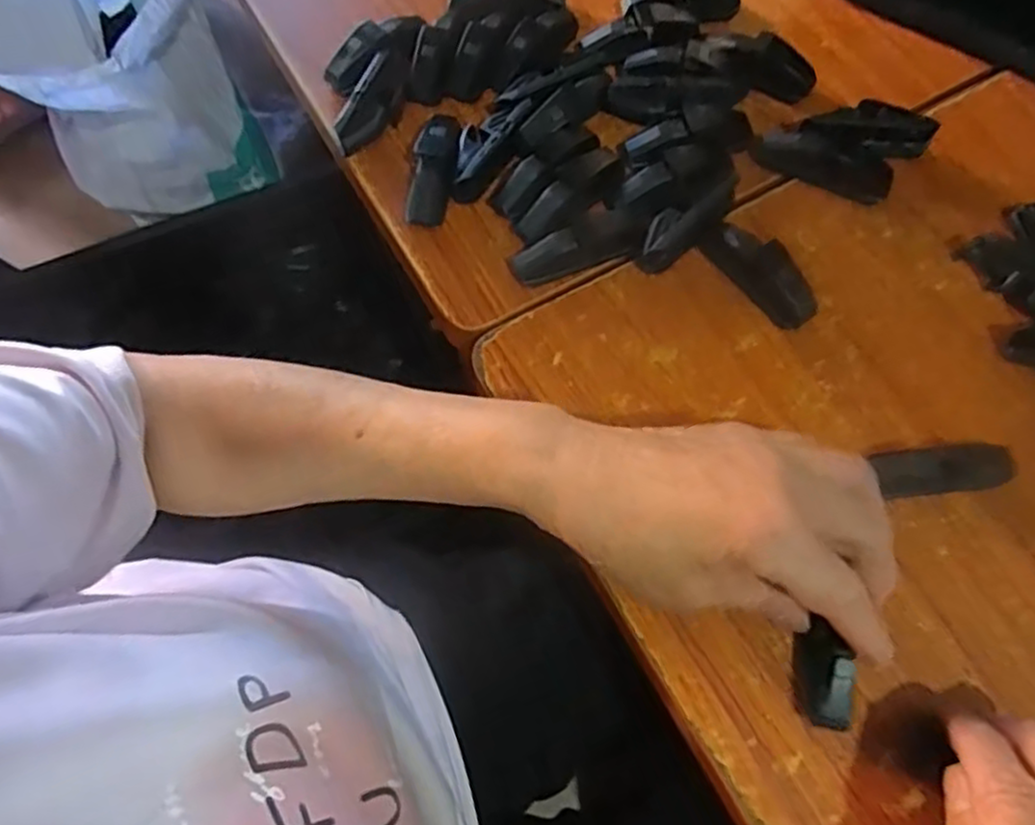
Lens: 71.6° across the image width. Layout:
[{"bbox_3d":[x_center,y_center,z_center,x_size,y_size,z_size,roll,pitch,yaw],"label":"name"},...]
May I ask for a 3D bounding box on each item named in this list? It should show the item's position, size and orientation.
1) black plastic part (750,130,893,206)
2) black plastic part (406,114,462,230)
[{"bbox_3d":[0.172,-0.140,0.406,0.078,0.016,0.023,20,69,8],"label":"black plastic part"},{"bbox_3d":[-0.046,-0.134,0.397,0.024,0.010,0.063,11,86,4],"label":"black plastic part"}]

